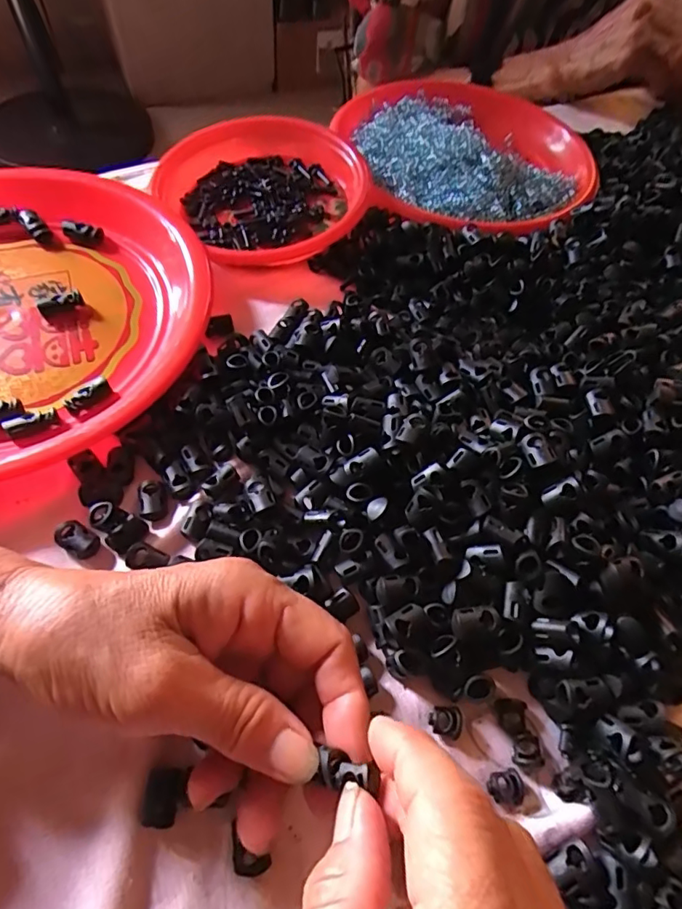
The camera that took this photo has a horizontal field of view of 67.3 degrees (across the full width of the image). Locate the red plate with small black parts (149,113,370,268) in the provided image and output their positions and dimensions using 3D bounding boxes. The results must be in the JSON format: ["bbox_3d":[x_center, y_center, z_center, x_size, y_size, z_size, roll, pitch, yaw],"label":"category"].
[{"bbox_3d":[-0.054,-0.208,0.403,0.154,0.043,0.161,2,58,-3],"label":"red plate with small black parts"}]

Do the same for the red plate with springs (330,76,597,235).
[{"bbox_3d":[0.107,-0.275,0.444,0.201,0.024,0.240,-13,60,-12],"label":"red plate with springs"}]

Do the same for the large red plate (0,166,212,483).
[{"bbox_3d":[-0.212,-0.088,0.318,0.250,0.028,0.246,2,58,-3],"label":"large red plate"}]

